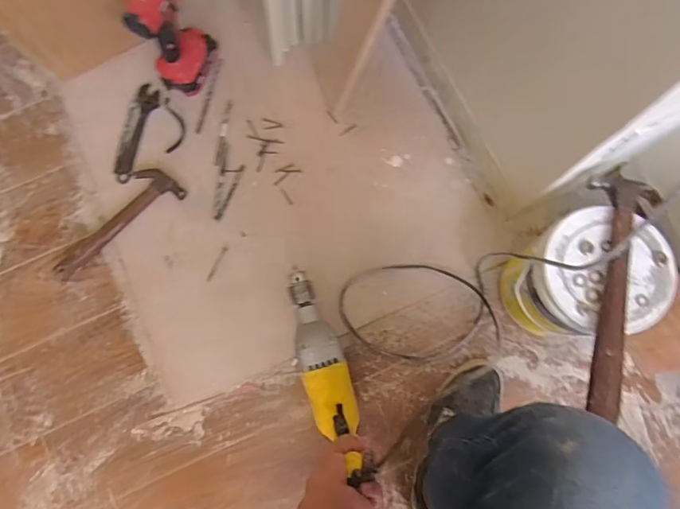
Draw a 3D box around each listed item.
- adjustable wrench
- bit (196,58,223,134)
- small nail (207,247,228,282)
[{"bbox_3d":[-0.389,-0.229,0.911,0.047,0.012,0.191,14,79,3],"label":"adjustable wrench"},{"bbox_3d":[-0.251,-0.306,0.922,0.011,0.004,0.159,13,79,3],"label":"bit"},{"bbox_3d":[-0.218,0.017,0.855,0.010,0.004,0.068,24,79,5],"label":"small nail"}]

